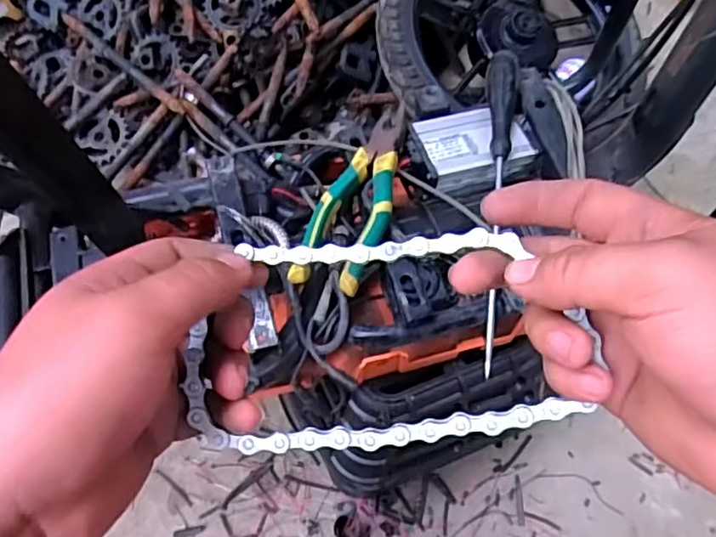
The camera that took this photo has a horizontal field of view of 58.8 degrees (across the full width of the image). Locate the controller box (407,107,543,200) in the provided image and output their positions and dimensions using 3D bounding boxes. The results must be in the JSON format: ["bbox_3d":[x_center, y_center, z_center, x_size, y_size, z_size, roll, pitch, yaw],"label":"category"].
[{"bbox_3d":[0.106,-0.107,0.581,0.108,0.033,0.078,-16,63,-7],"label":"controller box"}]

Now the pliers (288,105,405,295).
[{"bbox_3d":[0.005,-0.064,0.527,0.059,0.028,0.191,17,64,10],"label":"pliers"}]

